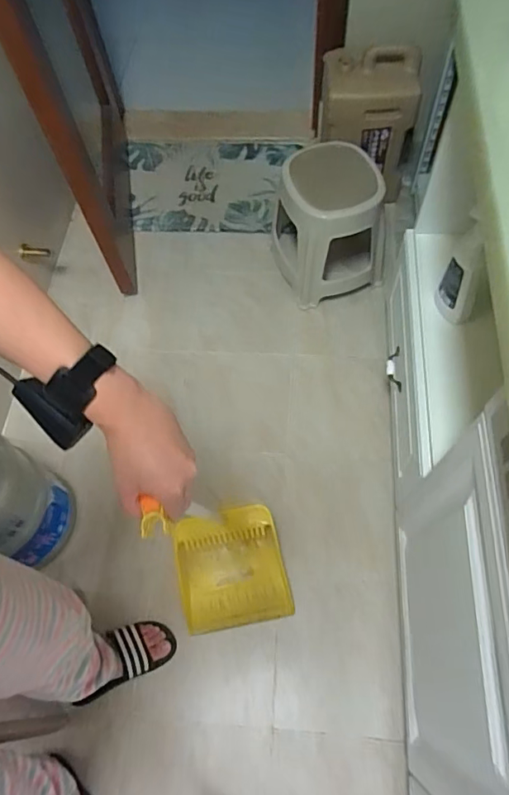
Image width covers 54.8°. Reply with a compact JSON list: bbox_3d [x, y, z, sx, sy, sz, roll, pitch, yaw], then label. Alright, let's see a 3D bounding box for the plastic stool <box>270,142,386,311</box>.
[{"bbox_3d":[0.215,-0.493,1.402,0.292,0.363,0.323,-6,62,-1],"label":"plastic stool"}]

